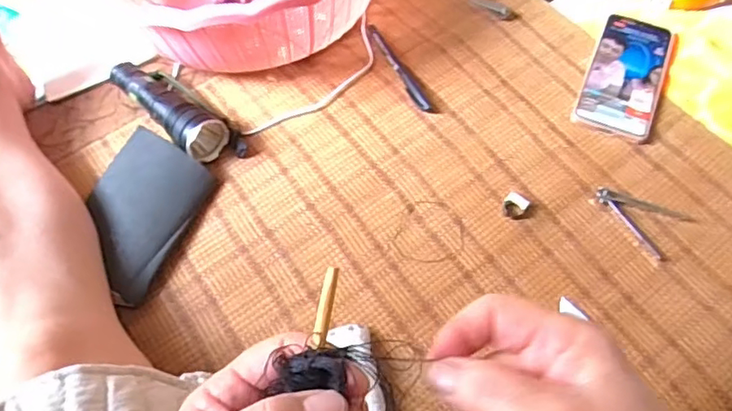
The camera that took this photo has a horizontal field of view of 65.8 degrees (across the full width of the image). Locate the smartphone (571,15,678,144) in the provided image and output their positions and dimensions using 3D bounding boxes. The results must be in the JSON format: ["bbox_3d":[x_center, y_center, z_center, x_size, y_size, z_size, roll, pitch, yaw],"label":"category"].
[{"bbox_3d":[0.283,-0.145,0.608,0.079,0.011,0.170,22,65,12],"label":"smartphone"}]

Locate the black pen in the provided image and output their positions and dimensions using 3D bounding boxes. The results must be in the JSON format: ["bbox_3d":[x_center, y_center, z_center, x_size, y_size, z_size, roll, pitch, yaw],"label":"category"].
[{"bbox_3d":[0.035,-0.151,0.610,0.016,0.012,0.130,-24,65,-11],"label":"black pen"}]

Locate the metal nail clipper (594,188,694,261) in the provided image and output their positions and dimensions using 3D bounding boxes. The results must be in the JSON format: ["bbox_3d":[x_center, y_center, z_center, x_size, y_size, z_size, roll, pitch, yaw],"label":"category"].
[{"bbox_3d":[0.256,0.007,0.529,0.080,0.008,0.056,39,70,19],"label":"metal nail clipper"}]

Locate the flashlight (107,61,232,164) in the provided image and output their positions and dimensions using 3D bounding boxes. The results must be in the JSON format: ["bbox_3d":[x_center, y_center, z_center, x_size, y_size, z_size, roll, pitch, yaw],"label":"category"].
[{"bbox_3d":[-0.207,-0.107,0.582,0.155,0.042,0.046,41,70,20],"label":"flashlight"}]

